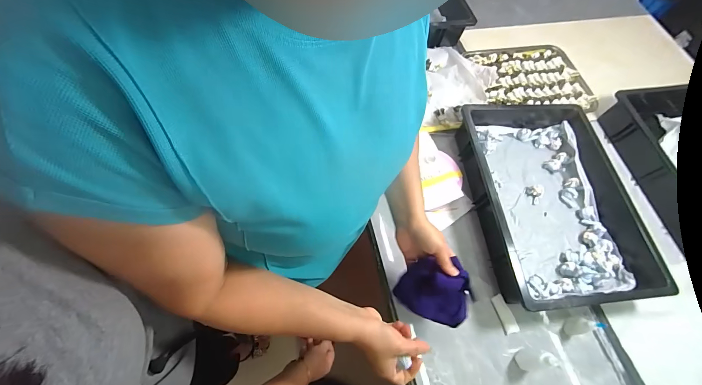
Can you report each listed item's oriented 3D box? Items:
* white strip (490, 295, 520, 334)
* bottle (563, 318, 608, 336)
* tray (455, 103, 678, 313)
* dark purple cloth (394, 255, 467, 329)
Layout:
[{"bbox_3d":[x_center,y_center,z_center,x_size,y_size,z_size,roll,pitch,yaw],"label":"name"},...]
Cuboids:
[{"bbox_3d":[0.299,0.237,0.584,0.028,0.008,0.070,-12,65,-9],"label":"white strip"},{"bbox_3d":[0.432,0.247,0.554,0.038,0.077,0.029,0,65,-6],"label":"bottle"},{"bbox_3d":[0.439,-0.001,0.666,0.334,0.088,0.465,-3,64,-5],"label":"tray"},{"bbox_3d":[0.136,0.163,0.511,0.118,0.102,0.042,11,28,26],"label":"dark purple cloth"}]

